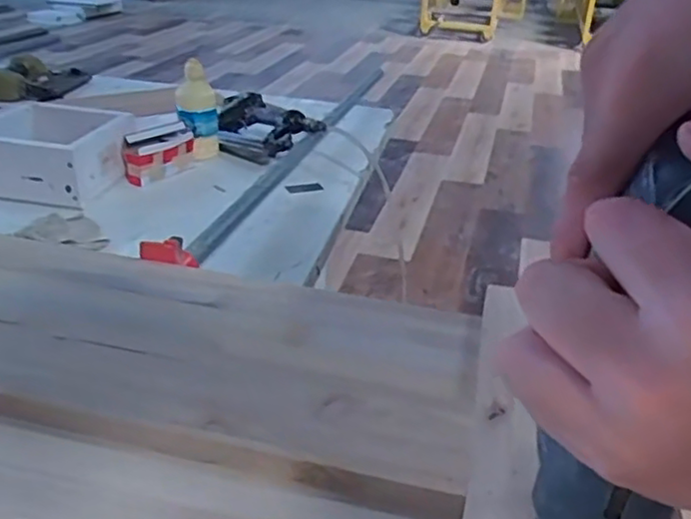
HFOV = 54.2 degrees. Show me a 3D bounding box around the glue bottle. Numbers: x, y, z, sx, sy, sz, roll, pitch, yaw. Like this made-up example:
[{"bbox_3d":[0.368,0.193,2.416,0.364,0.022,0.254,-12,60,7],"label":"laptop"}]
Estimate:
[{"bbox_3d":[-0.262,-0.259,1.193,0.073,0.159,0.060,-4,29,-12],"label":"glue bottle"}]

